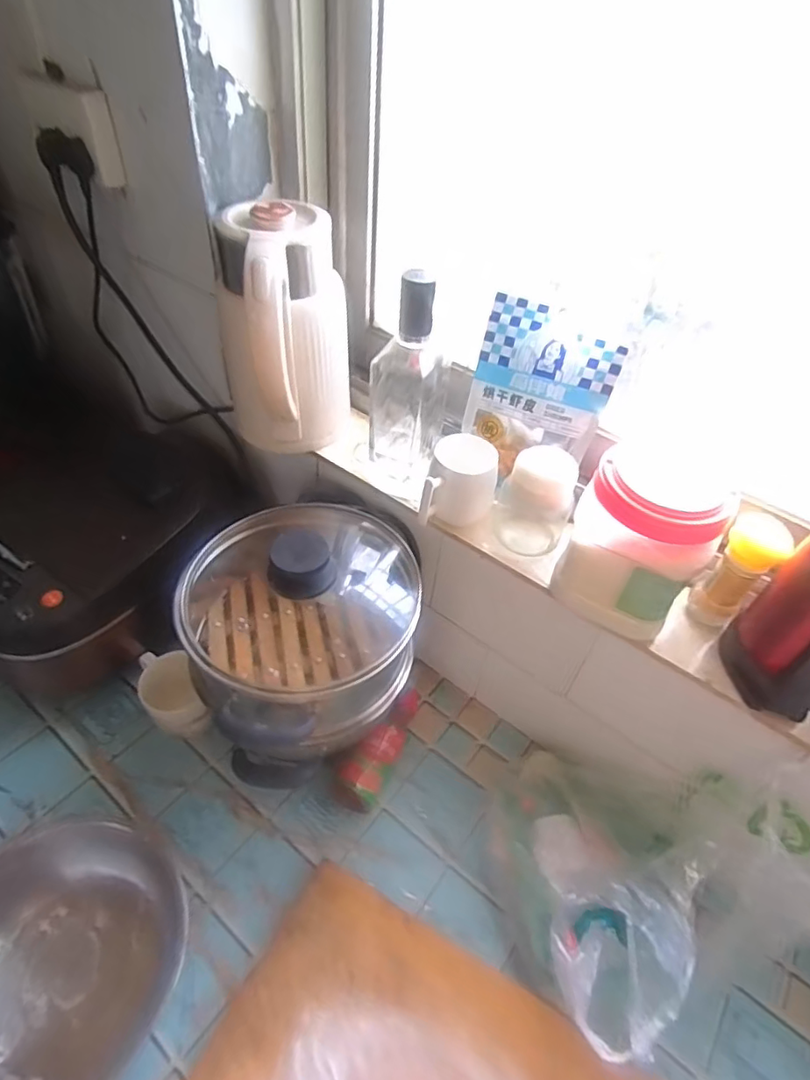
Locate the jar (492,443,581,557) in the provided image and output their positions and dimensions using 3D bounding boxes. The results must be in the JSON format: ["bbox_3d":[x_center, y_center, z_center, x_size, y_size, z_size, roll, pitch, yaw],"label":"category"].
[{"bbox_3d":[0.141,-0.039,0.612,0.060,0.116,0.060,3,46,-3],"label":"jar"}]

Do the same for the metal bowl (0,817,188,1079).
[{"bbox_3d":[-0.337,0.398,0.545,0.216,0.105,0.223,3,46,-3],"label":"metal bowl"}]

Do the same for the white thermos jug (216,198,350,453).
[{"bbox_3d":[-0.126,-0.210,0.638,0.139,0.255,0.126,-7,47,-12],"label":"white thermos jug"}]

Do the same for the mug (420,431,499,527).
[{"bbox_3d":[0.060,-0.055,0.622,0.071,0.092,0.069,14,46,8],"label":"mug"}]

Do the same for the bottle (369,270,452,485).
[{"bbox_3d":[0.005,-0.168,0.622,0.068,0.230,0.078,19,47,12],"label":"bottle"}]

